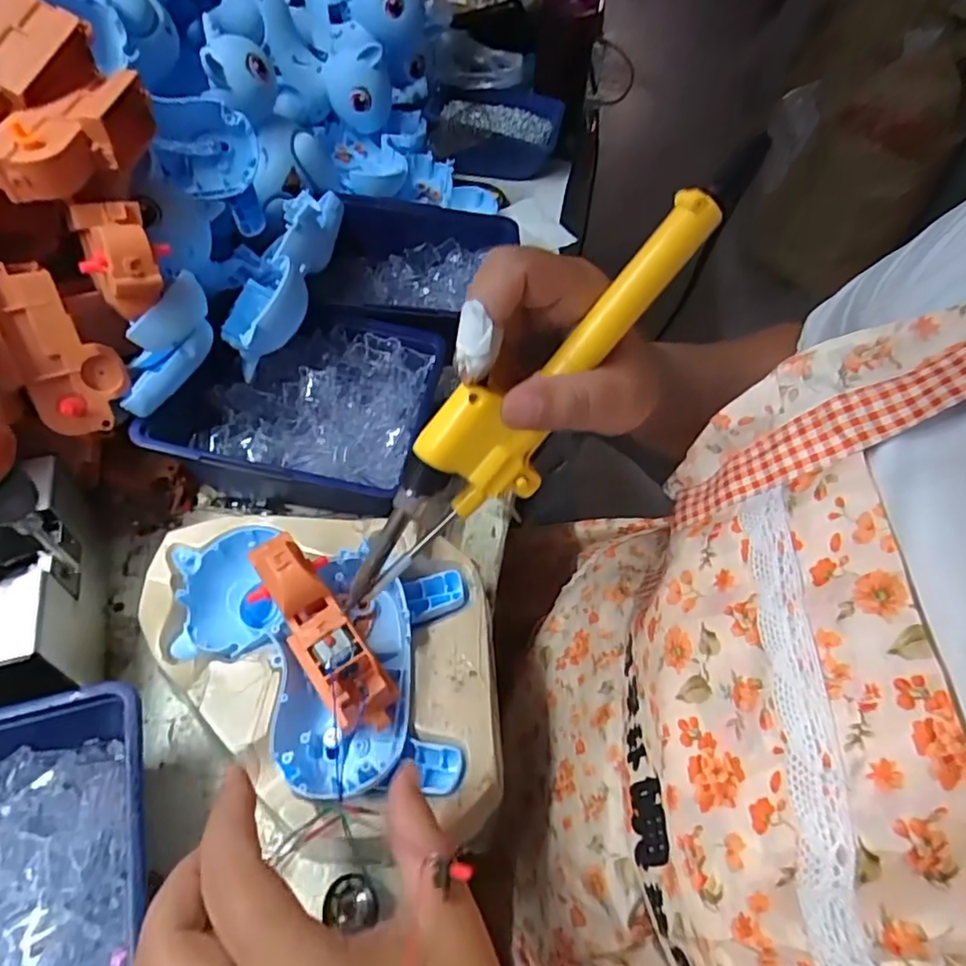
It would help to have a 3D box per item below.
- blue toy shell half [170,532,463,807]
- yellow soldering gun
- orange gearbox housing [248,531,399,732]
[{"bbox_3d":[-0.089,0.088,0.316,0.154,0.037,0.135,3,48,-4],"label":"blue toy shell half"},{"bbox_3d":[0.024,-0.038,0.240,0.228,0.039,0.032,-47,60,7],"label":"yellow soldering gun"},{"bbox_3d":[-0.074,0.070,0.283,0.030,0.025,0.100,-32,86,-30],"label":"orange gearbox housing"}]

